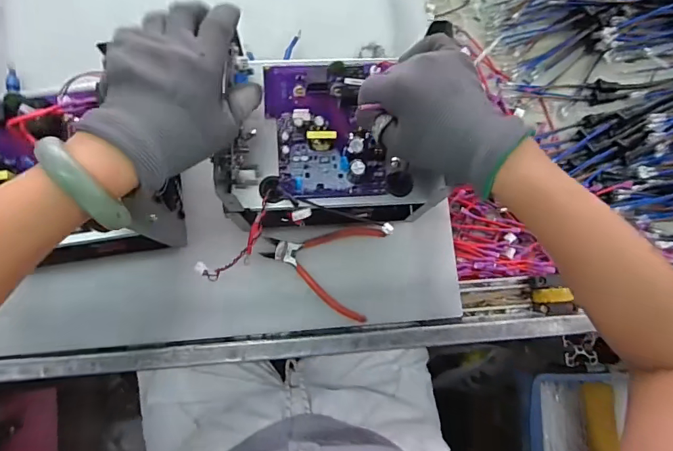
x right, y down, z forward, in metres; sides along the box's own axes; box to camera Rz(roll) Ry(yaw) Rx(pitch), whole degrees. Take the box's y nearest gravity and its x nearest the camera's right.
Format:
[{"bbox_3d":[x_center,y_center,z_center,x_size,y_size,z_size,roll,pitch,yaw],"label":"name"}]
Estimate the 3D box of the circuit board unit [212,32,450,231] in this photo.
[{"bbox_3d":[-0.004,-0.084,0.400,0.197,0.045,0.158,-2,81,-5],"label":"circuit board unit"}]

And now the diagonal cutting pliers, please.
[{"bbox_3d":[-0.018,0.041,0.529,0.137,0.020,0.113,17,80,-2],"label":"diagonal cutting pliers"}]

